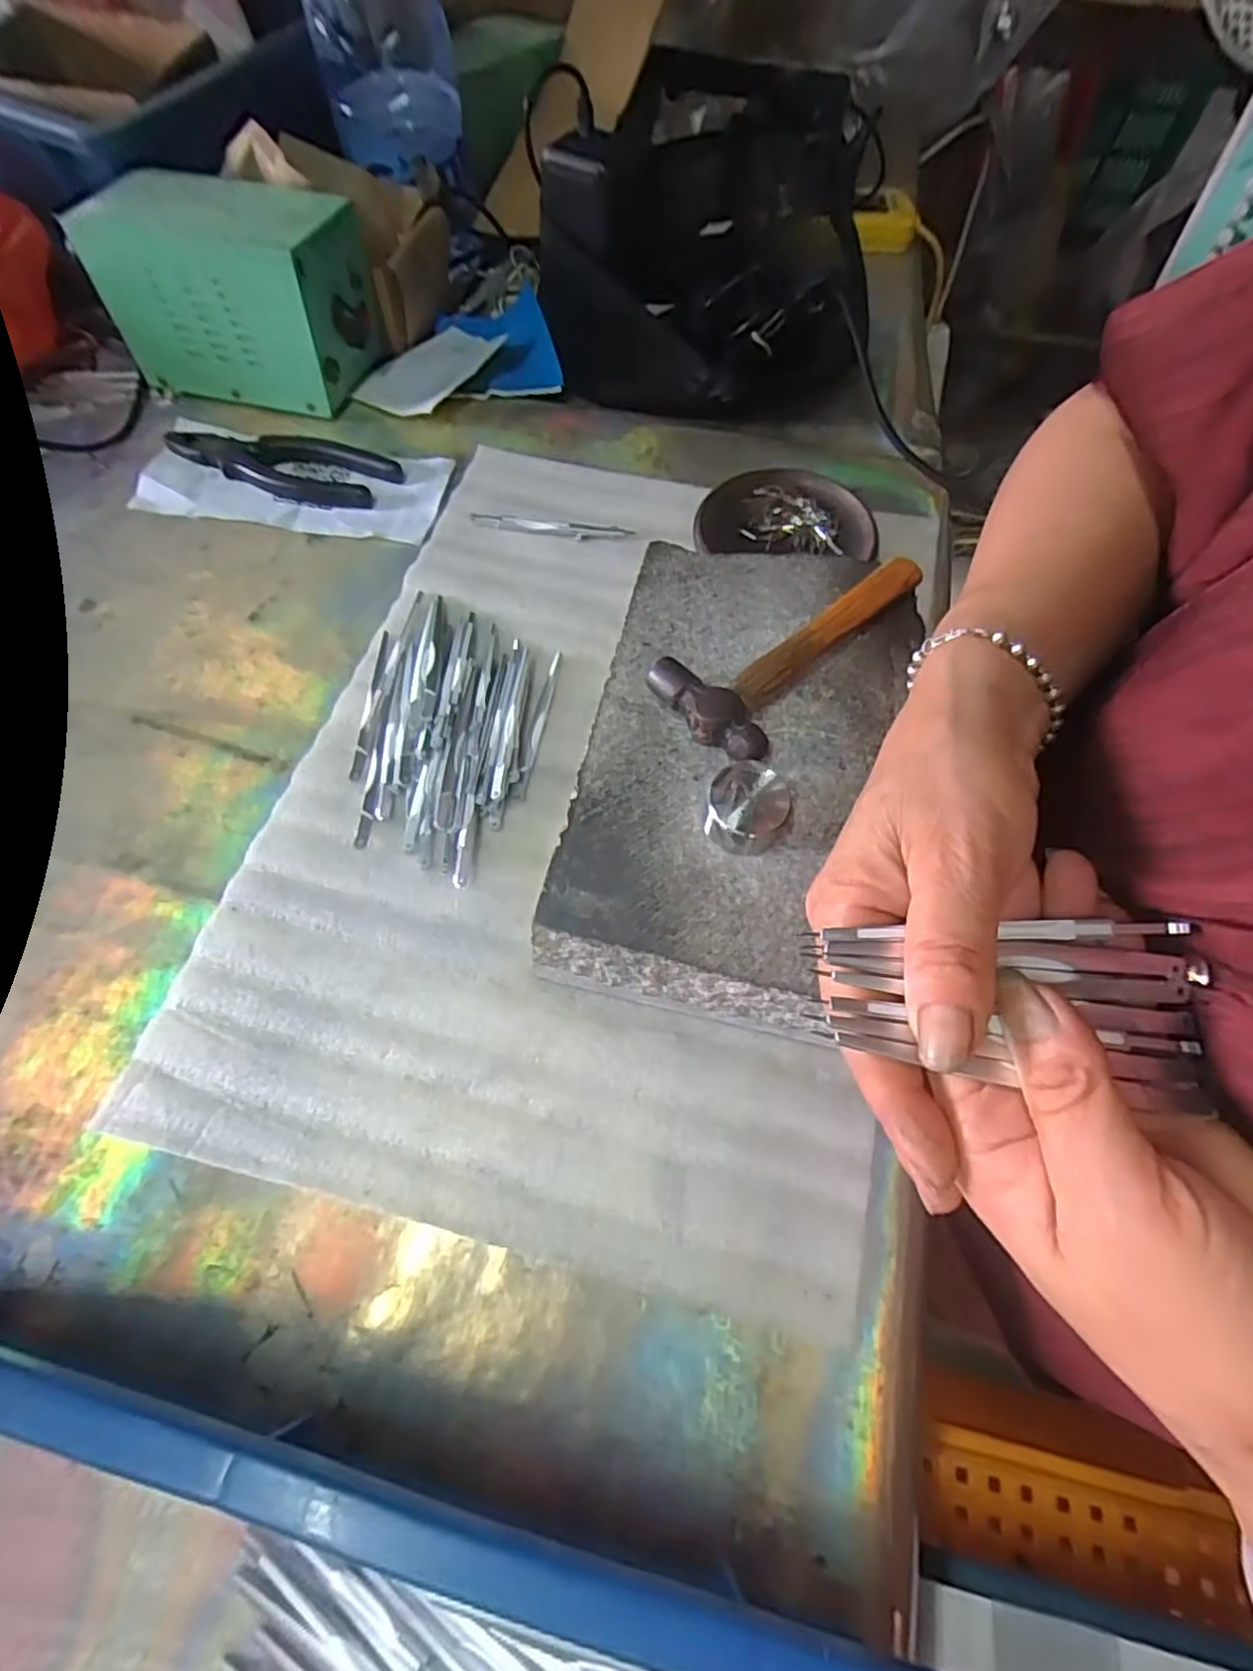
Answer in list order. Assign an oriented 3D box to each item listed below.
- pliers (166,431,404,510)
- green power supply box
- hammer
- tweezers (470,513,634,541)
[{"bbox_3d":[-0.245,-0.266,0.482,0.165,0.015,0.059,19,64,10],"label":"pliers"},{"bbox_3d":[-0.274,-0.389,0.491,0.176,0.109,0.094,13,63,7],"label":"green power supply box"},{"bbox_3d":[0.078,-0.098,0.333,0.062,0.021,0.149,38,69,18],"label":"hammer"},{"bbox_3d":[-0.050,-0.203,0.451,0.105,0.004,0.012,7,63,4],"label":"tweezers"}]

